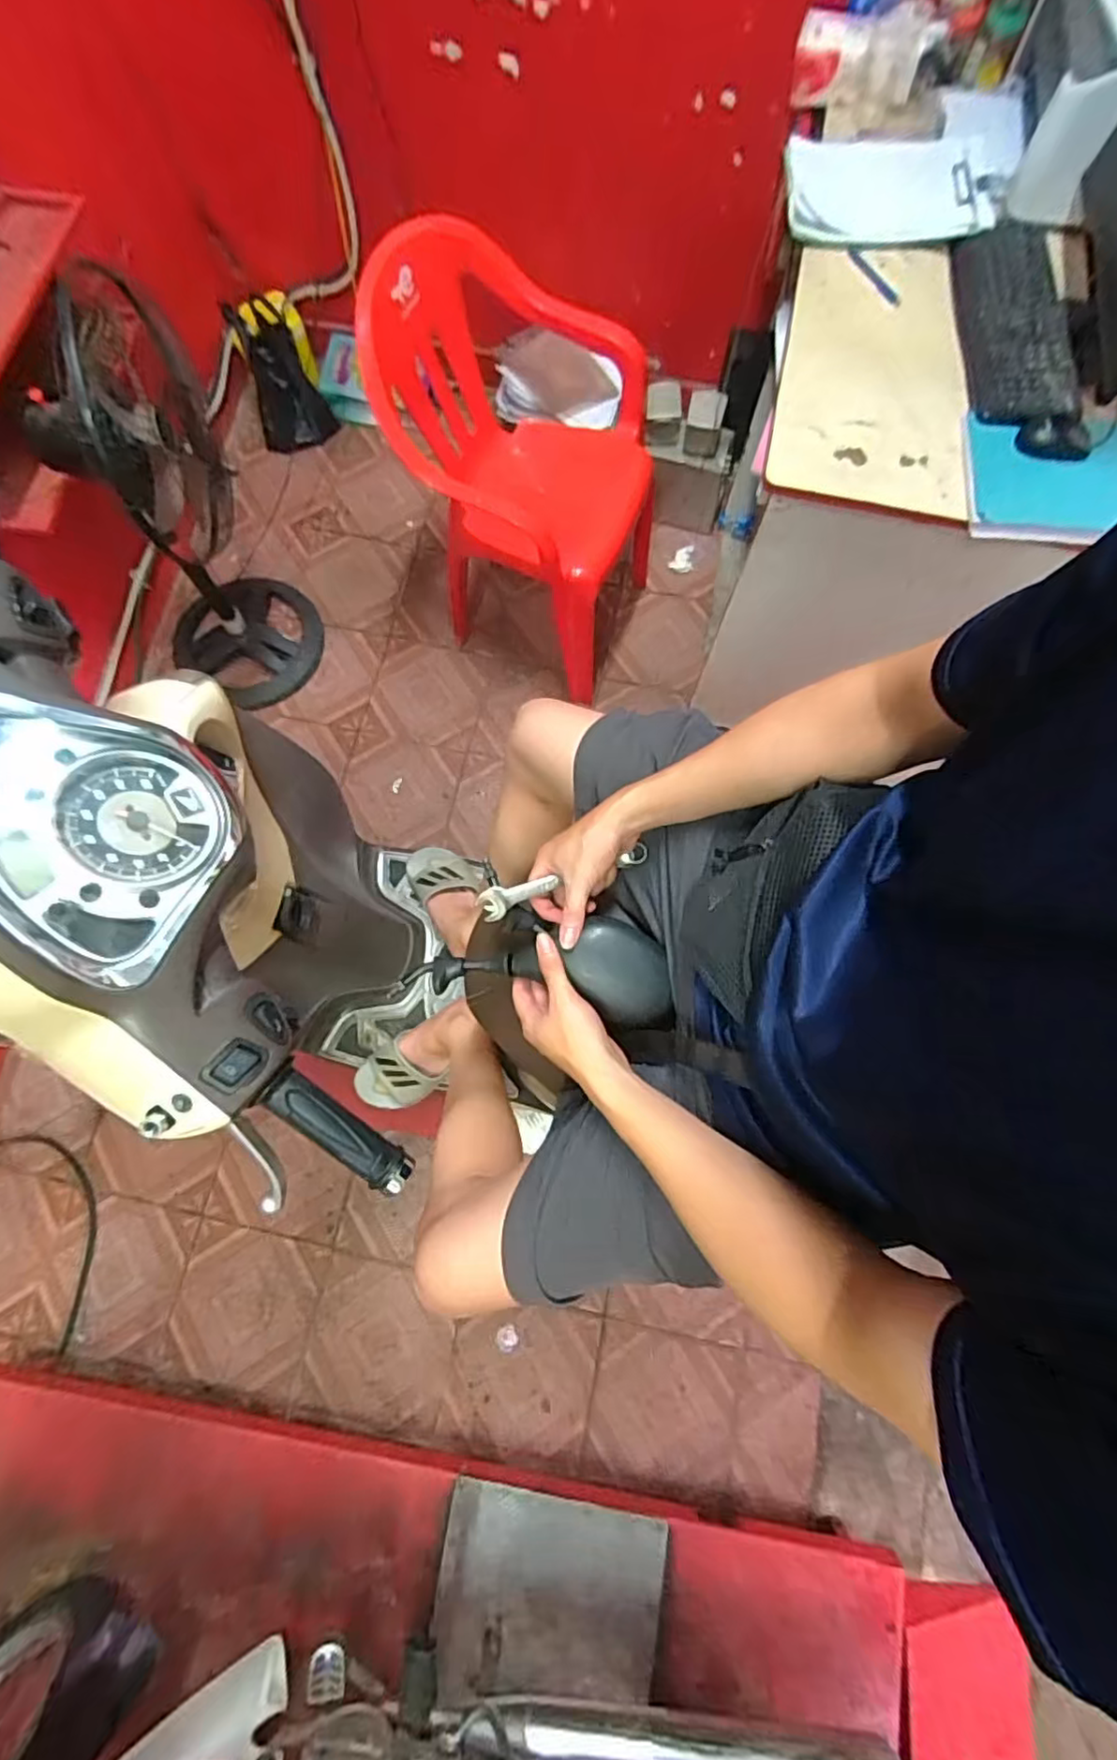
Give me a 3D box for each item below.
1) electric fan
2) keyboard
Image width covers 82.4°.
[{"bbox_3d":[-0.851,-0.791,1.380,0.384,0.739,0.506,-33,80,-9],"label":"electric fan"},{"bbox_3d":[0.720,-0.900,1.018,0.180,0.034,0.443,11,76,1],"label":"keyboard"}]

